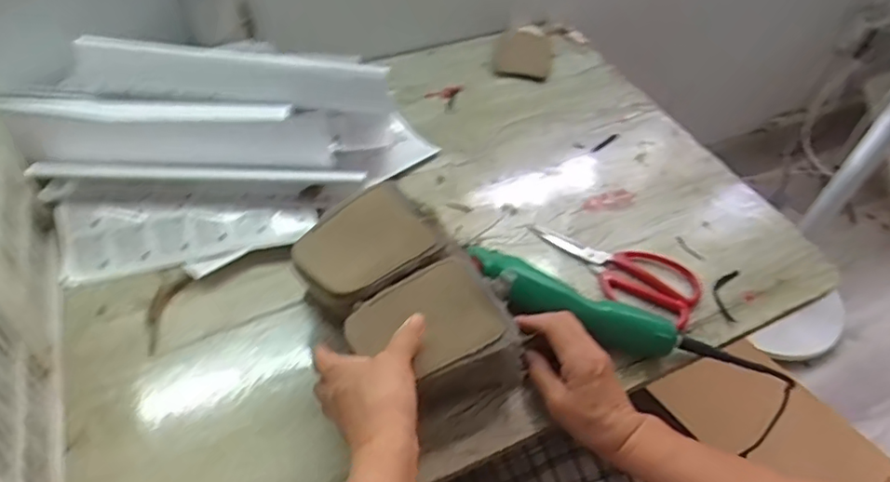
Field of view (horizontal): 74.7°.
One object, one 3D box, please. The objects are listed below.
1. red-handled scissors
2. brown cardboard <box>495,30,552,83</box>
[{"bbox_3d":[0.188,0.021,0.643,0.188,0.012,0.085,32,54,21],"label":"red-handled scissors"},{"bbox_3d":[0.123,-0.281,0.876,0.079,0.018,0.081,20,70,12],"label":"brown cardboard"}]

